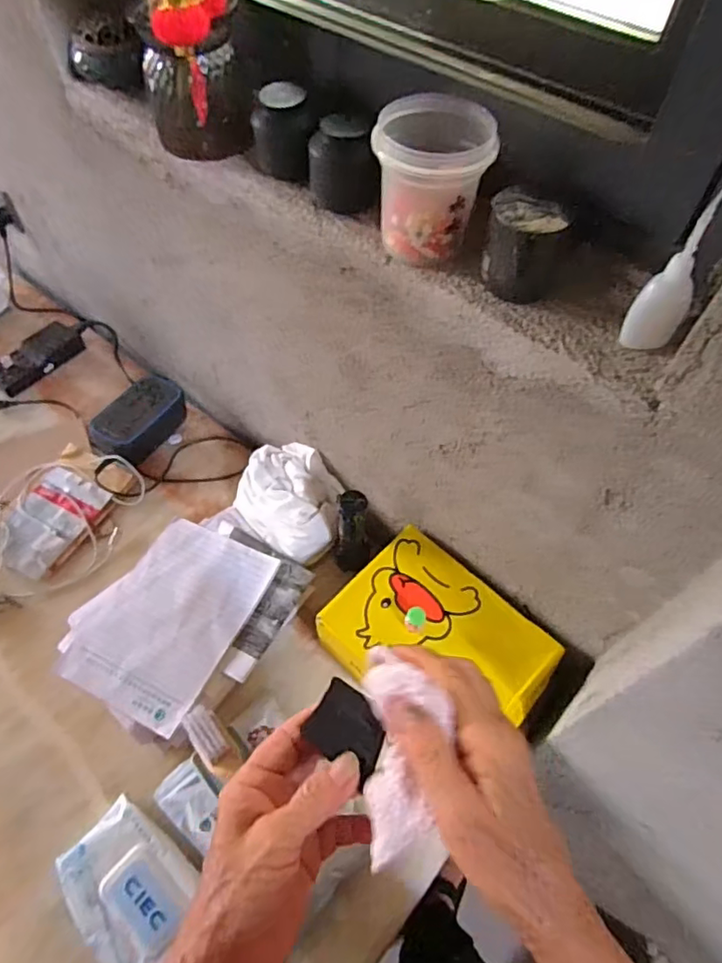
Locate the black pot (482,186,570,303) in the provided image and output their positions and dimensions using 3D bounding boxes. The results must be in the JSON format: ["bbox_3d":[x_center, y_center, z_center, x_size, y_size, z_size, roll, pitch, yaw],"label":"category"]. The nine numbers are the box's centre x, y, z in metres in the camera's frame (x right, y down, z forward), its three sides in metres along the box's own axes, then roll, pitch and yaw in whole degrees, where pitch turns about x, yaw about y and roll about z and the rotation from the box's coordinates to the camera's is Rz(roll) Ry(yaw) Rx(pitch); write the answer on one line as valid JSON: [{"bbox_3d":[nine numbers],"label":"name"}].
[{"bbox_3d":[0.129,-0.190,0.475,0.054,0.069,0.056,0,55,0],"label":"black pot"}]

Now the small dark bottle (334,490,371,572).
[{"bbox_3d":[-0.013,0.074,0.818,0.047,0.151,0.046,-3,56,-3],"label":"small dark bottle"}]

